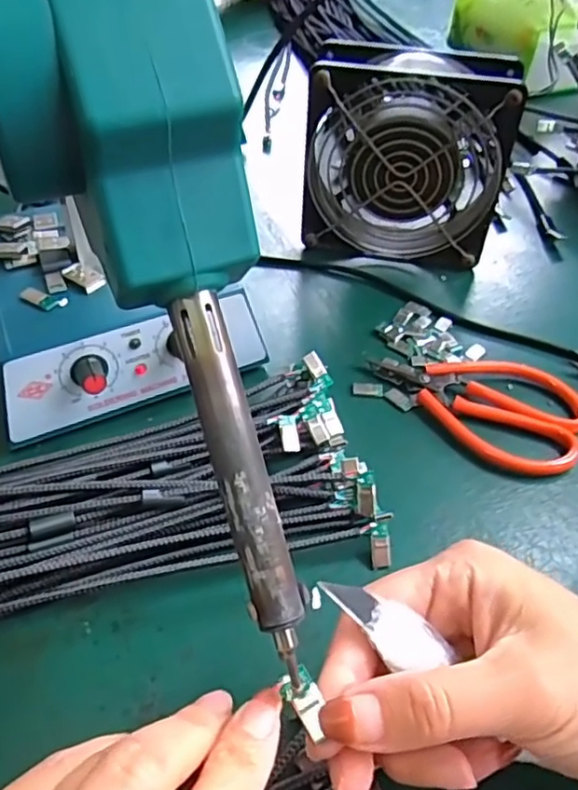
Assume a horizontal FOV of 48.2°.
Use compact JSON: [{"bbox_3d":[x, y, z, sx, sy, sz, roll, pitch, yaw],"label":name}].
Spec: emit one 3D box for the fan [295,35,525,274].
[{"bbox_3d":[0.073,-0.147,0.401,0.117,0.119,0.045,12,48,8],"label":"fan"}]

